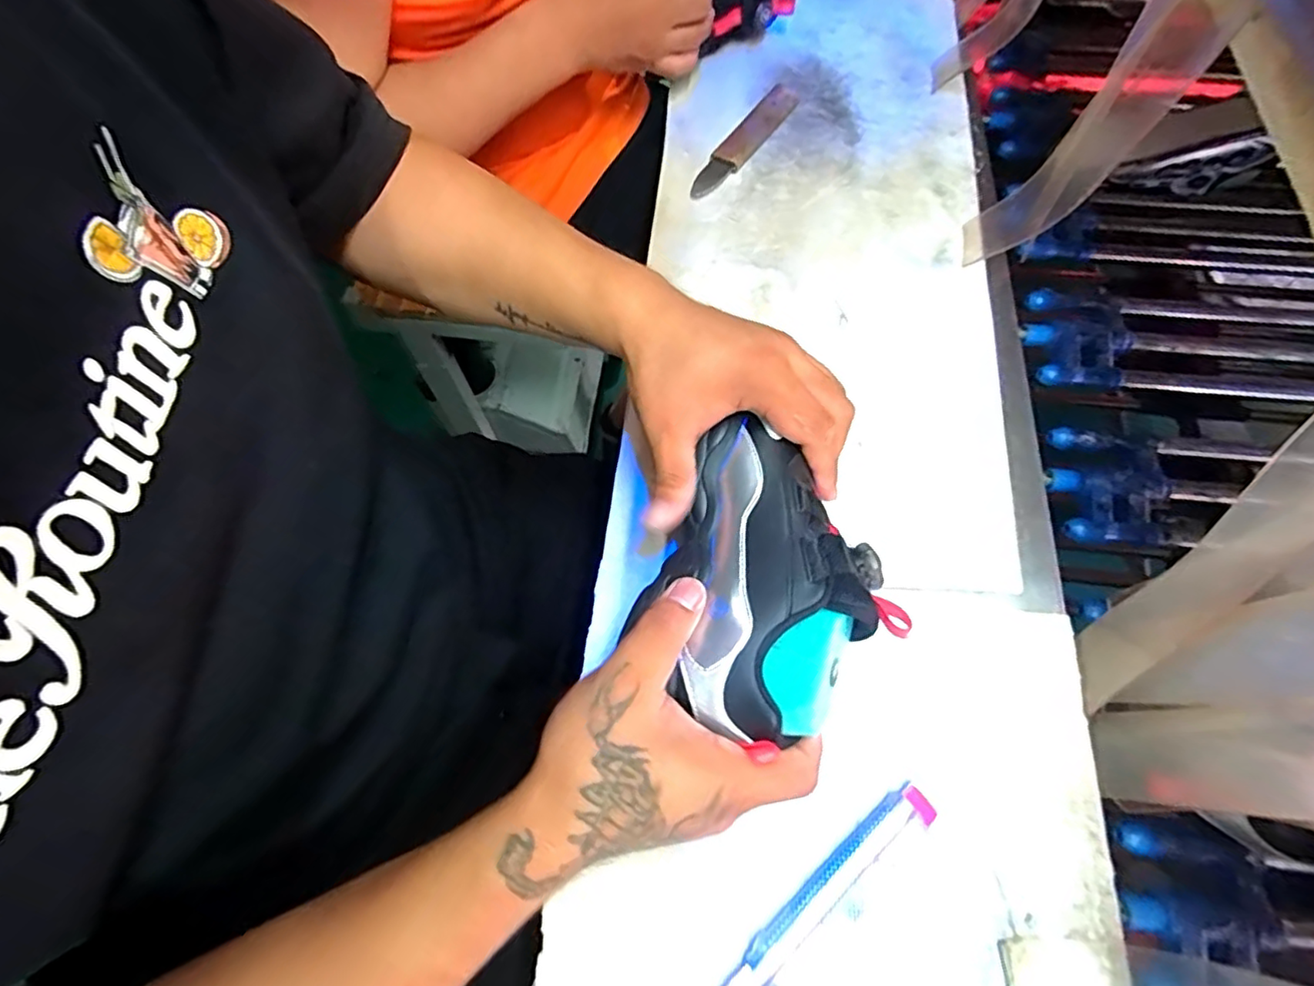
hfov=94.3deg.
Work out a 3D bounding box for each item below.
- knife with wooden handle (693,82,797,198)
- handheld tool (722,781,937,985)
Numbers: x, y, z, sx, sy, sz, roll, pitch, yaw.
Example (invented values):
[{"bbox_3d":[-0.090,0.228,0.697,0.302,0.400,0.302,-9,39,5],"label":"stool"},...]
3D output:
[{"bbox_3d":[0.081,-0.327,0.565,0.029,0.014,0.160,31,71,14],"label":"knife with wooden handle"},{"bbox_3d":[0.084,0.214,0.315,0.158,0.014,0.025,-39,71,-14],"label":"handheld tool"}]

